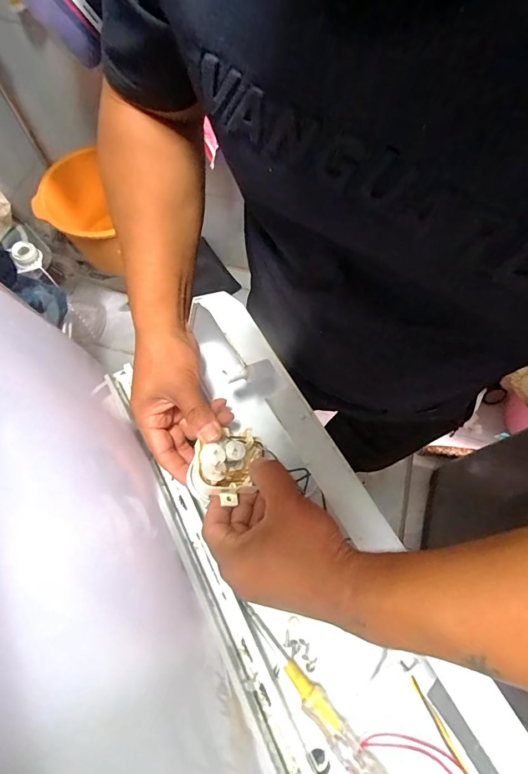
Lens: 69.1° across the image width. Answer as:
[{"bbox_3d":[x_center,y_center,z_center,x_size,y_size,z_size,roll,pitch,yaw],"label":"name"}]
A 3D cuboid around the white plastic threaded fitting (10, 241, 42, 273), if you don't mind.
[{"bbox_3d":[-0.655,-0.360,1.054,0.069,0.058,0.060,-22,70,-10],"label":"white plastic threaded fitting"}]

